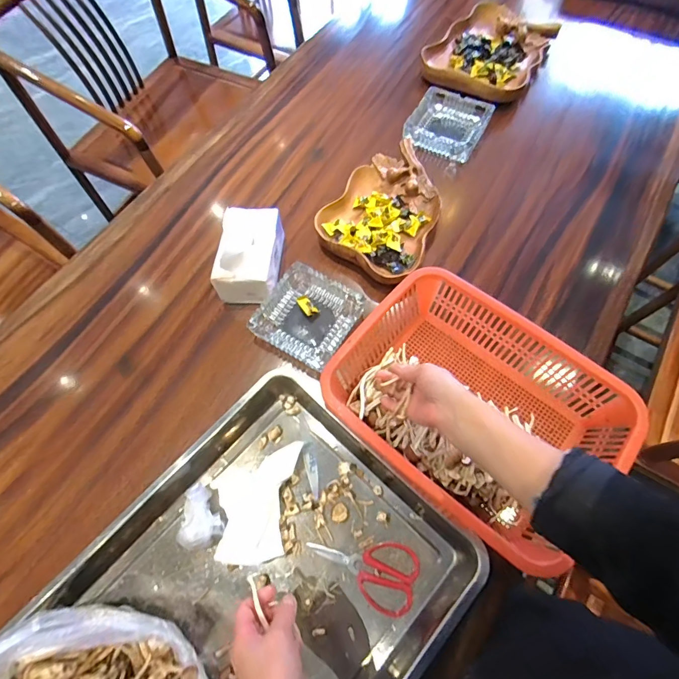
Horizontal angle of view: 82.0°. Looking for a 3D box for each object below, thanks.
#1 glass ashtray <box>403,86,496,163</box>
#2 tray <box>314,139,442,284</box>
[{"bbox_3d":[0.232,-0.462,0.847,0.157,0.049,0.156,23,68,11],"label":"glass ashtray"},{"bbox_3d":[0.103,-0.240,0.743,0.208,0.049,0.281,36,71,15],"label":"tray"}]

